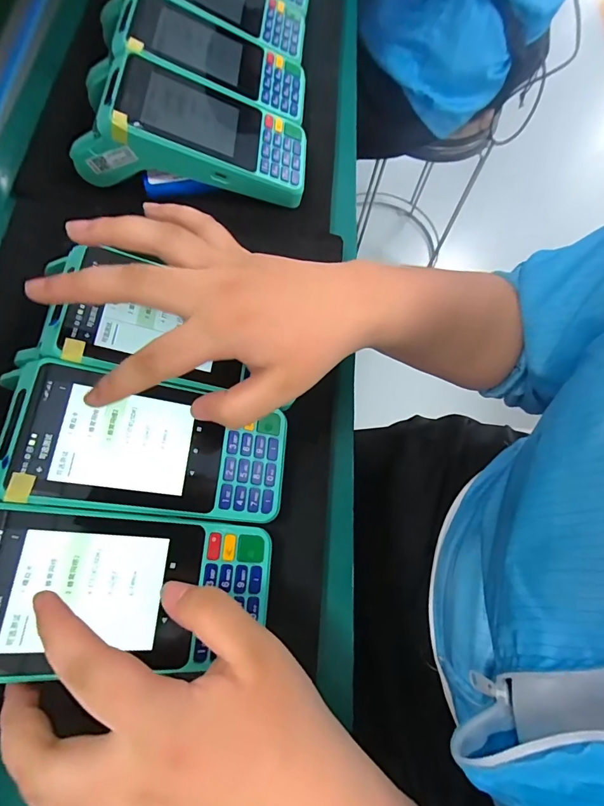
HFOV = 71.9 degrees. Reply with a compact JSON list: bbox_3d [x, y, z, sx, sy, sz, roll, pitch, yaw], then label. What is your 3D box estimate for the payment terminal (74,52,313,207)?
[{"bbox_3d":[-0.081,-0.211,0.317,0.169,0.056,0.084,2,70,-2],"label":"payment terminal"}]

